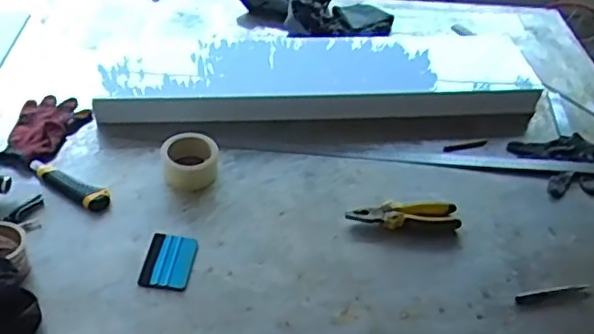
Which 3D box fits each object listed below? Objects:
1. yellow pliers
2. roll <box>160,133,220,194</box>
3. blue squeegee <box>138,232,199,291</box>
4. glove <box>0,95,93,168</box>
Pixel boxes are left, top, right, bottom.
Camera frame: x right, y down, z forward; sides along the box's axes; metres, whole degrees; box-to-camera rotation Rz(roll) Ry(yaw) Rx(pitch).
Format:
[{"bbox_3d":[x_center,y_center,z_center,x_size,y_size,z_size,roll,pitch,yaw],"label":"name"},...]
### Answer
[{"bbox_3d":[0.183,0.082,1.055,0.187,0.028,0.058,-1,45,-9],"label":"yellow pliers"},{"bbox_3d":[-0.188,-0.010,1.093,0.095,0.046,0.103,4,44,-4],"label":"roll"},{"bbox_3d":[-0.196,0.143,0.960,0.074,0.015,0.094,8,44,1],"label":"blue squeegee"},{"bbox_3d":[-0.457,-0.070,1.139,0.126,0.019,0.192,5,44,-3],"label":"glove"}]

